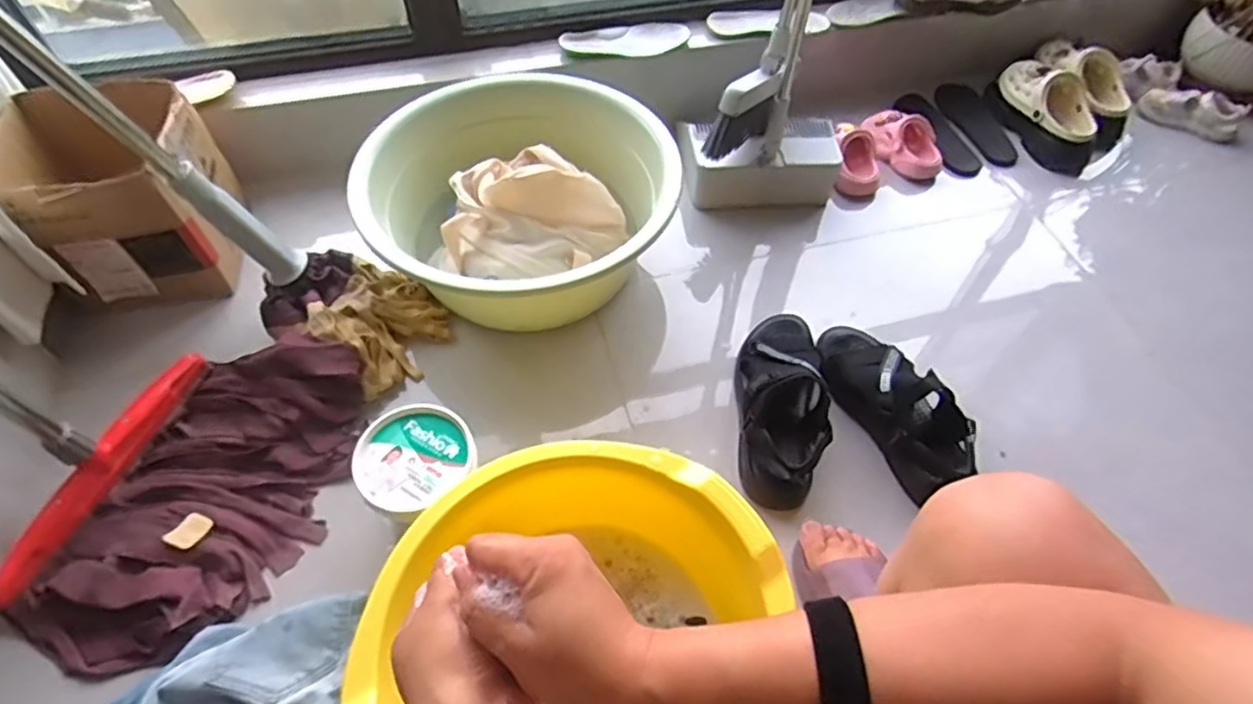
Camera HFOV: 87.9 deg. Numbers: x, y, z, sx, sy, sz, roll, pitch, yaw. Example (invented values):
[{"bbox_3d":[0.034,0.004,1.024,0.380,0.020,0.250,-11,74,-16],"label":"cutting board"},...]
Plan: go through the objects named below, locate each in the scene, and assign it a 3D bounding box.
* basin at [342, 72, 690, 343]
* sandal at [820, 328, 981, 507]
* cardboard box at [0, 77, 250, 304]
[{"bbox_3d":[-0.175,-0.229,1.005,0.425,0.195,0.387,0,55,-1],"label":"basin"},{"bbox_3d":[0.362,0.065,0.890,0.100,0.098,0.262,-24,59,-17],"label":"sandal"},{"bbox_3d":[-0.733,-0.232,0.958,0.229,0.232,0.243,-11,56,-8],"label":"cardboard box"}]

